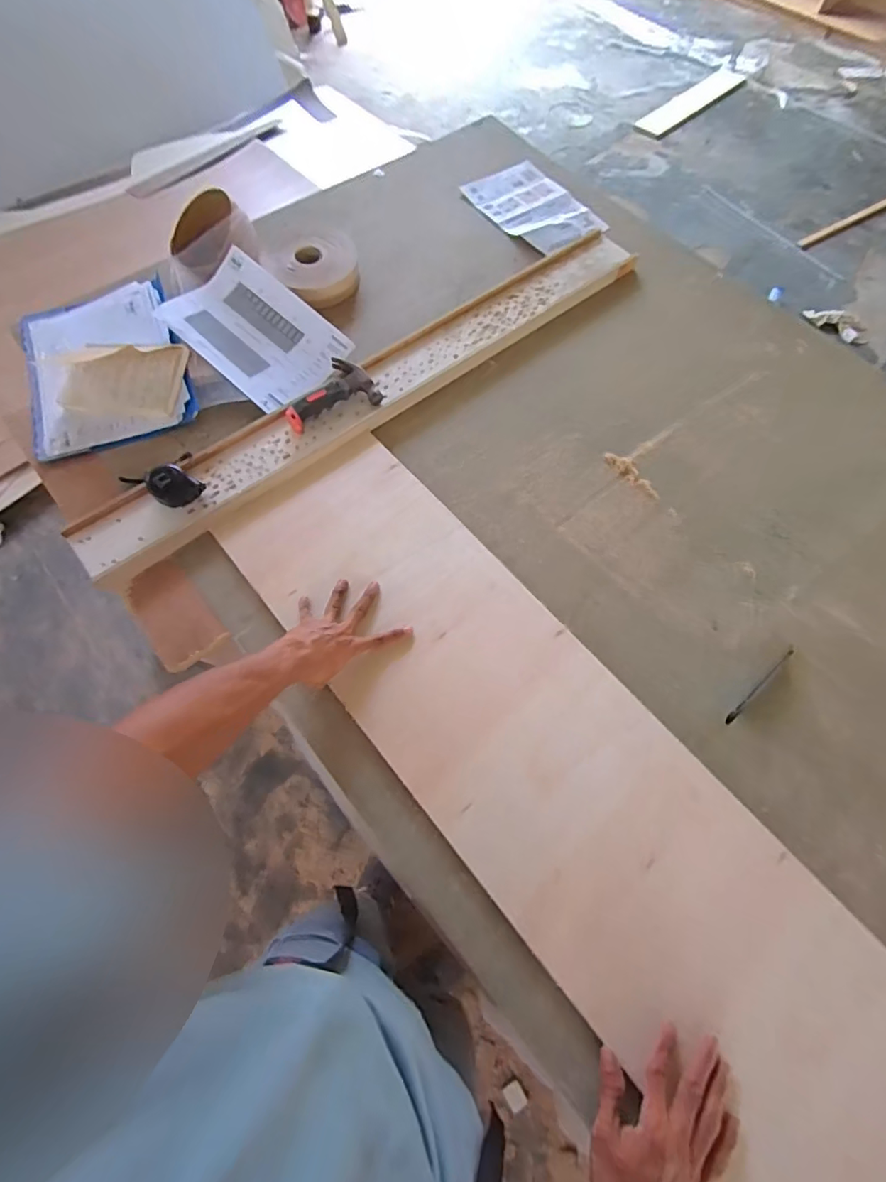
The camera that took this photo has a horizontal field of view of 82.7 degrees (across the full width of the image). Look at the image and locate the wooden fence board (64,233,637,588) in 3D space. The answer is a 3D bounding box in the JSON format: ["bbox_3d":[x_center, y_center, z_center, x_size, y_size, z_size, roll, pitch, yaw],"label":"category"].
[{"bbox_3d":[-0.079,-0.369,0.888,1.132,0.027,0.128,-38,73,-17],"label":"wooden fence board"}]

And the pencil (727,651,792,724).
[{"bbox_3d":[0.445,0.132,0.706,0.154,0.012,0.011,-38,73,-17],"label":"pencil"}]

